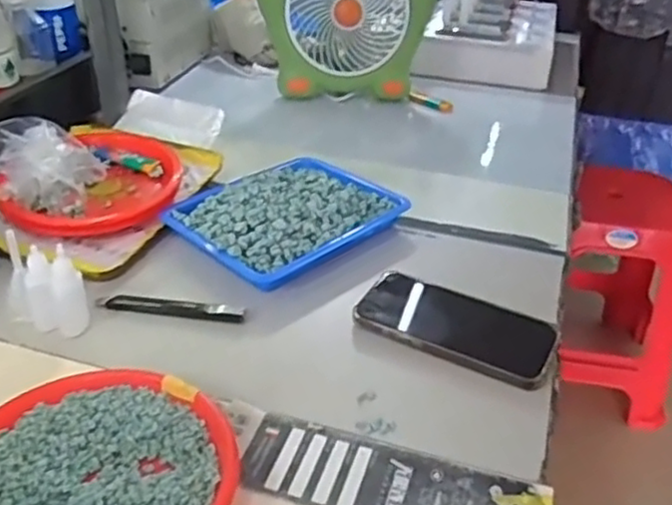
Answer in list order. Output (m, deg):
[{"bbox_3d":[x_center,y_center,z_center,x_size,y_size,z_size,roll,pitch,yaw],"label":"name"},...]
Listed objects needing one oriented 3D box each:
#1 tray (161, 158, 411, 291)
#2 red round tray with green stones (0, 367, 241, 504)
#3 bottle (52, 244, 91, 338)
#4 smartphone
[{"bbox_3d":[-0.050,-0.047,0.721,0.215,0.033,0.166,-23,41,-40],"label":"tray"},{"bbox_3d":[-0.157,0.147,0.445,0.175,0.032,0.173,4,30,-3],"label":"red round tray with green stones"},{"bbox_3d":[-0.216,0.032,0.568,0.024,0.070,0.027,-6,32,-19],"label":"bottle"},{"bbox_3d":[0.102,0.061,0.592,0.164,0.018,0.077,19,32,21],"label":"smartphone"}]

